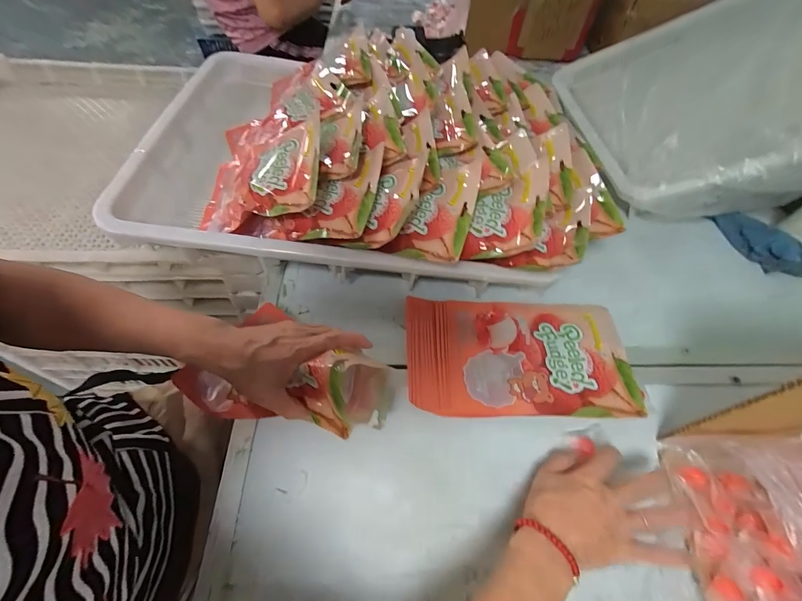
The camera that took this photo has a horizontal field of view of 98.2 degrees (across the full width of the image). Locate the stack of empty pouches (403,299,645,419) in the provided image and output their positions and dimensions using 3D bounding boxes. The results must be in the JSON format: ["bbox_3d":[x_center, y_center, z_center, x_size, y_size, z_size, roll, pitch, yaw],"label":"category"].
[{"bbox_3d":[0.146,0.068,0.446,0.273,0.025,0.159,1,57,-1],"label":"stack of empty pouches"}]

